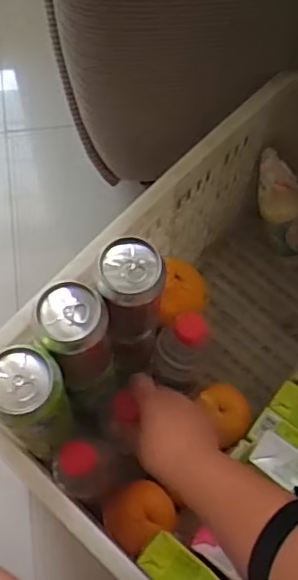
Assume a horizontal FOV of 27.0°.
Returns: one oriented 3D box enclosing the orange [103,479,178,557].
[{"bbox_3d":[-0.011,0.245,0.678,0.072,0.067,0.066,1,68,-2],"label":"orange"}]

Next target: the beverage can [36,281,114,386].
[{"bbox_3d":[-0.066,0.042,0.565,0.058,0.131,0.061,1,68,-2],"label":"beverage can"}]

